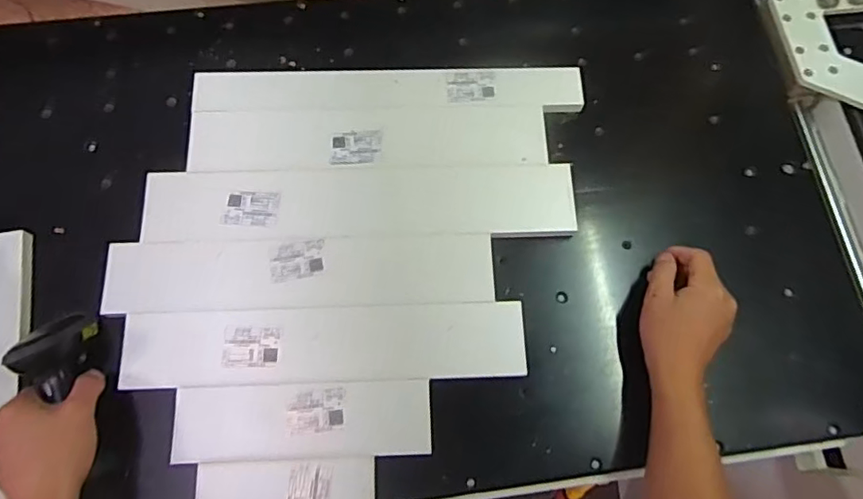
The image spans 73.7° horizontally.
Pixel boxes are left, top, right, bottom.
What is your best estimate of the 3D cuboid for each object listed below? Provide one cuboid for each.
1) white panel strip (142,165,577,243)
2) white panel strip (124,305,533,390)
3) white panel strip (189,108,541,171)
[{"bbox_3d":[-0.075,-0.050,0.635,0.463,0.027,0.083,-1,73,-2],"label":"white panel strip"},{"bbox_3d":[-0.105,0.098,0.582,0.397,0.012,0.074,-2,73,-2],"label":"white panel strip"},{"bbox_3d":[-0.070,-0.125,0.655,0.397,0.011,0.076,0,73,-2],"label":"white panel strip"}]

